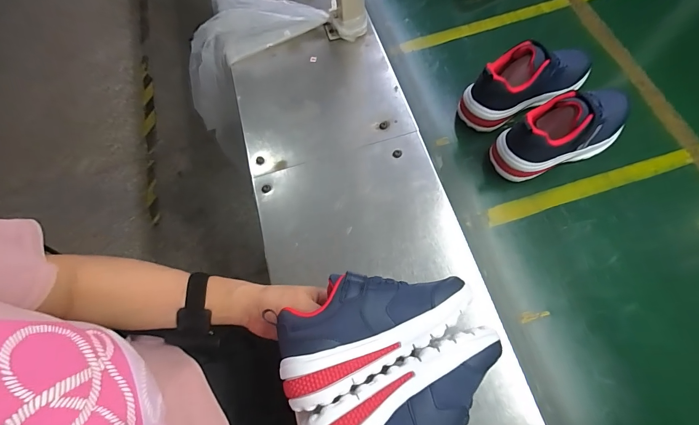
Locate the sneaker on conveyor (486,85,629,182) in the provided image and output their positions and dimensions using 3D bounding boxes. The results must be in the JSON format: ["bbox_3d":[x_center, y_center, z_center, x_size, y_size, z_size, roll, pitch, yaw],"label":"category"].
[{"bbox_3d":[0.307,-0.114,0.476,0.198,0.102,0.069,-19,71,-5],"label":"sneaker on conveyor"}]

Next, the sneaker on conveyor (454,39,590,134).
[{"bbox_3d":[0.275,-0.200,0.510,0.191,0.106,0.069,-21,71,-5],"label":"sneaker on conveyor"}]

